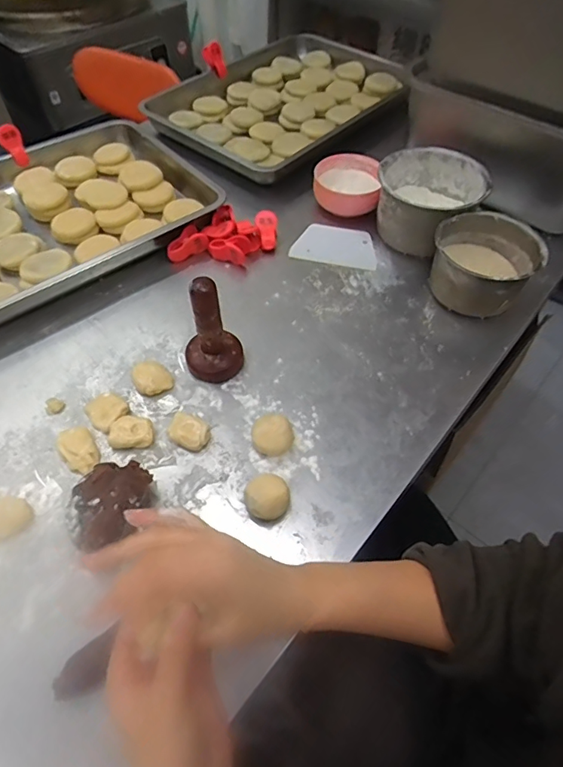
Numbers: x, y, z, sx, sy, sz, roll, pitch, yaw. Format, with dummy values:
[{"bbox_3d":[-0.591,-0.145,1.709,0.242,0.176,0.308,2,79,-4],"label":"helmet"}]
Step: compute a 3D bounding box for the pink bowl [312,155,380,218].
[{"bbox_3d":[0.103,-0.315,0.764,0.101,0.055,0.110,1,54,-1],"label":"pink bowl"}]

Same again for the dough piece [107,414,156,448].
[{"bbox_3d":[-0.163,0.052,0.517,0.046,0.019,0.031,-1,54,-2],"label":"dough piece"}]

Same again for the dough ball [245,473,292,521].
[{"bbox_3d":[-0.014,0.113,0.470,0.041,0.027,0.045,1,54,-1],"label":"dough ball"}]

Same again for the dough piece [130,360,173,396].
[{"bbox_3d":[-0.152,-0.007,0.560,0.042,0.017,0.043,1,54,-1],"label":"dough piece"}]

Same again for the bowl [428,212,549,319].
[{"bbox_3d":[0.269,-0.162,0.644,0.129,0.078,0.135,1,54,-1],"label":"bowl"}]

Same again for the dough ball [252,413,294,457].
[{"bbox_3d":[-0.009,0.057,0.507,0.043,0.029,0.040,1,54,-1],"label":"dough ball"}]

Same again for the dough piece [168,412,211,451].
[{"bbox_3d":[-0.101,0.051,0.521,0.049,0.017,0.038,27,58,17],"label":"dough piece"}]

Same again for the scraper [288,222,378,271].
[{"bbox_3d":[0.083,-0.208,0.713,0.122,0.007,0.086,14,55,9],"label":"scraper"}]

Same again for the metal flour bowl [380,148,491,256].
[{"bbox_3d":[0.210,-0.265,0.702,0.143,0.090,0.142,1,54,-1],"label":"metal flour bowl"}]

